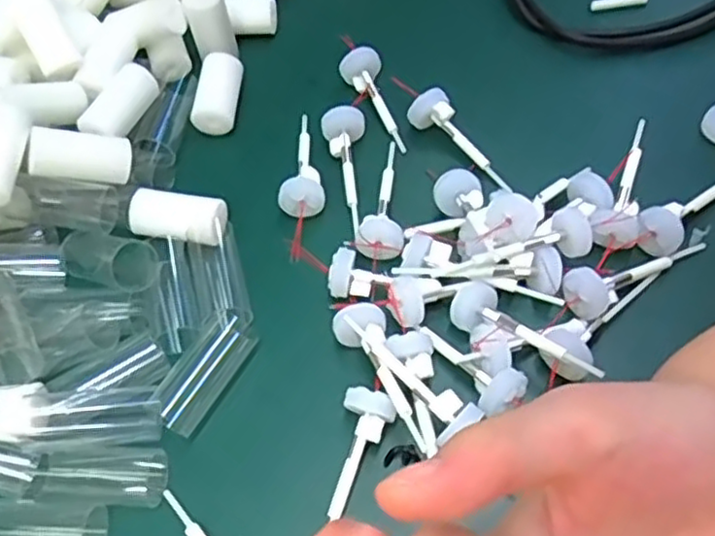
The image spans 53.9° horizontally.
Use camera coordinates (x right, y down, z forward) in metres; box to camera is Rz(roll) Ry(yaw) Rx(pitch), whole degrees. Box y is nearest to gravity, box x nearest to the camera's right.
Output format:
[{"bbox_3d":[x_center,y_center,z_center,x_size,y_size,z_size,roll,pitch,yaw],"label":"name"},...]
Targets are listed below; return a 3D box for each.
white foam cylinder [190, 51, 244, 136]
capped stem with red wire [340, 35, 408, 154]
[{"bbox_3d":[-0.071,-0.090,0.363,0.020,0.018,0.042,4,59,6],"label":"white foam cylinder"},{"bbox_3d":[0.008,-0.091,0.356,0.018,0.016,0.076,-23,73,-10],"label":"capped stem with red wire"}]

